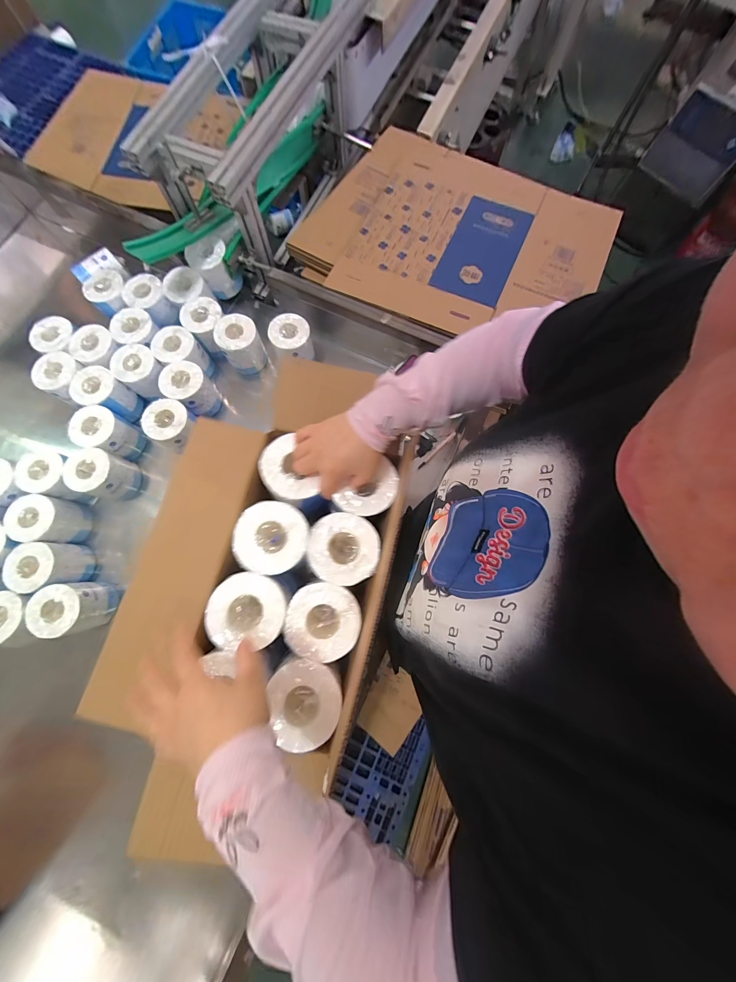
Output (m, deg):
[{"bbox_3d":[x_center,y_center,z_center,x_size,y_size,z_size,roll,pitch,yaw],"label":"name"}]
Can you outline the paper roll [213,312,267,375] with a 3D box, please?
[{"bbox_3d":[-0.316,-0.364,0.812,0.091,0.103,0.094,0,76,-1],"label":"paper roll"}]

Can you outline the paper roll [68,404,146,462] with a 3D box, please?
[{"bbox_3d":[-0.602,-0.128,0.769,0.101,0.125,0.097,22,77,4],"label":"paper roll"}]

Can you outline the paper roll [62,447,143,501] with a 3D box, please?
[{"bbox_3d":[-0.600,-0.037,0.745,0.094,0.122,0.096,0,76,-1],"label":"paper roll"}]

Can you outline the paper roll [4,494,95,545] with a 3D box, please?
[{"bbox_3d":[-0.703,0.066,0.724,0.096,0.108,0.099,3,76,-1],"label":"paper roll"}]

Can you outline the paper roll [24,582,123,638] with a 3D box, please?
[{"bbox_3d":[-0.605,0.242,0.671,0.098,0.110,0.092,0,76,-1],"label":"paper roll"}]

